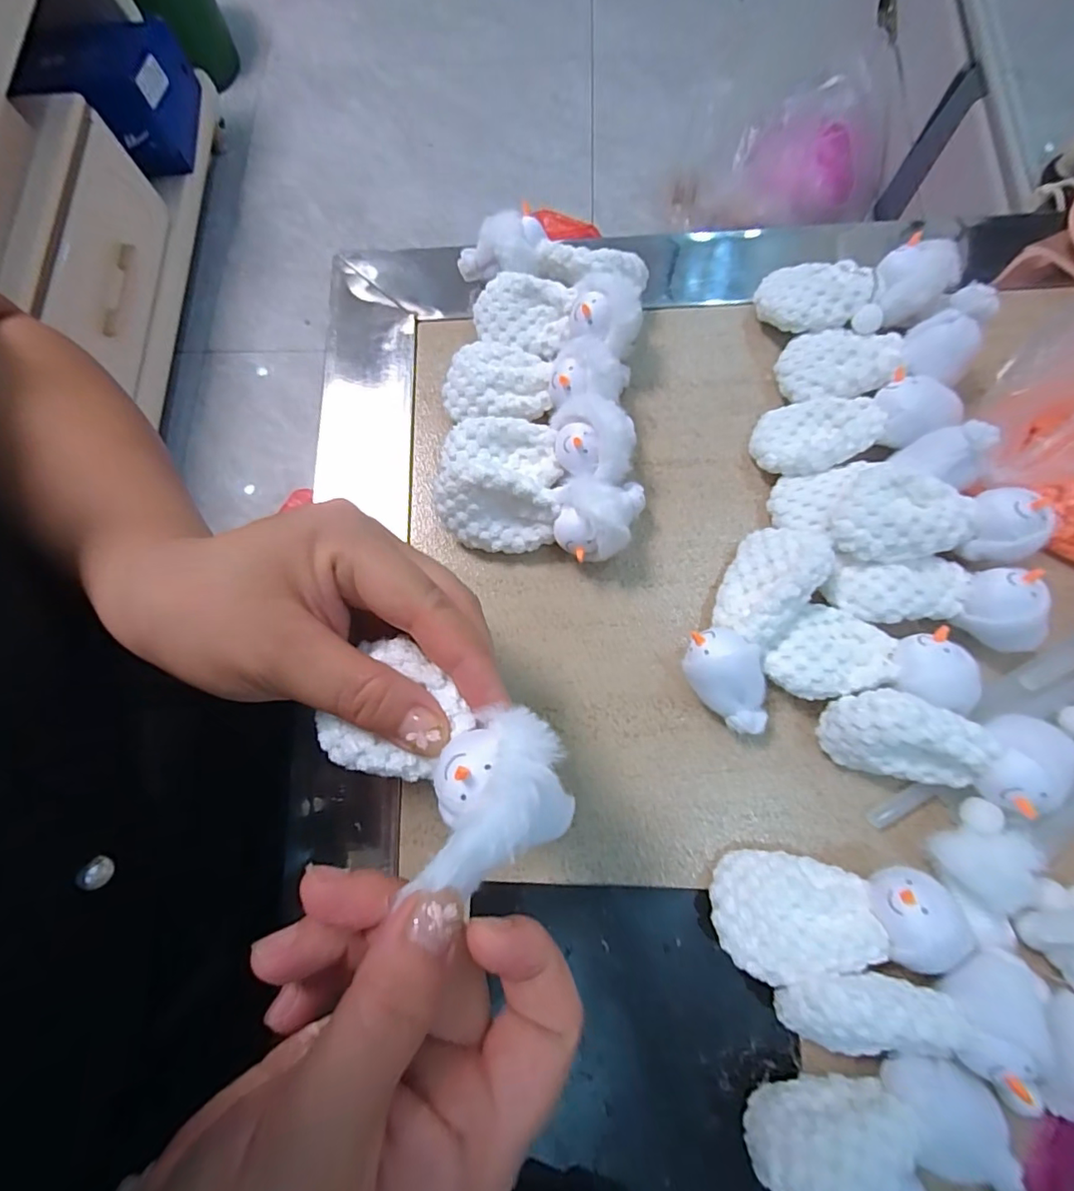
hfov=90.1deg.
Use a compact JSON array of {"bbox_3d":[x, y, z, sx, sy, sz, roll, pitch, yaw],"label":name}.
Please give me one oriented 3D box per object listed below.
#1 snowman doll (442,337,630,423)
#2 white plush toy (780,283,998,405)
[{"bbox_3d":[-0.002,-0.103,0.263,0.086,0.029,0.037,0,76,15],"label":"snowman doll"},{"bbox_3d":[0.160,-0.114,0.252,0.086,0.021,0.038,-10,75,16],"label":"white plush toy"}]

